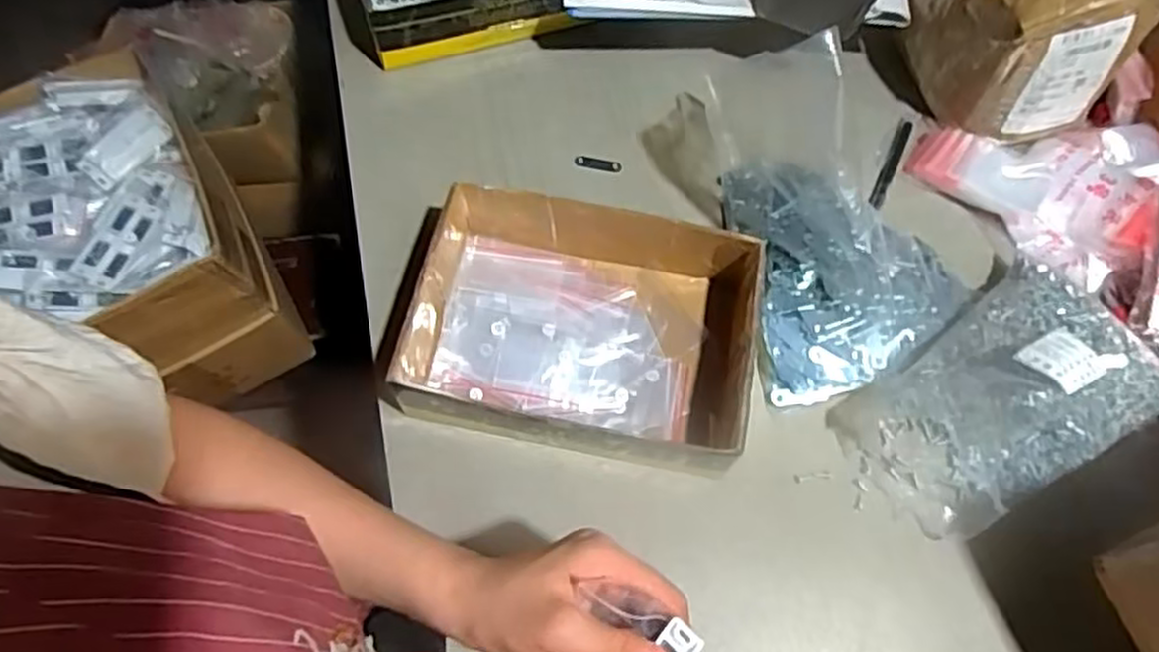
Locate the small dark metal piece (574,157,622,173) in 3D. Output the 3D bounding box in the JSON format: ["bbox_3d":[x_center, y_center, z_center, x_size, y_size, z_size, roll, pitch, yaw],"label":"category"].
[{"bbox_3d":[0.017,-0.150,0.680,0.042,0.004,0.011,8,65,3],"label":"small dark metal piece"}]

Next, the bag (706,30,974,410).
[{"bbox_3d":[0.204,-0.105,0.630,0.186,0.039,0.324,-13,66,-7],"label":"bag"}]

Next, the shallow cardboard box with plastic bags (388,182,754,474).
[{"bbox_3d":[0.002,0.002,0.569,0.250,0.070,0.181,9,65,4],"label":"shallow cardboard box with plastic bags"}]

